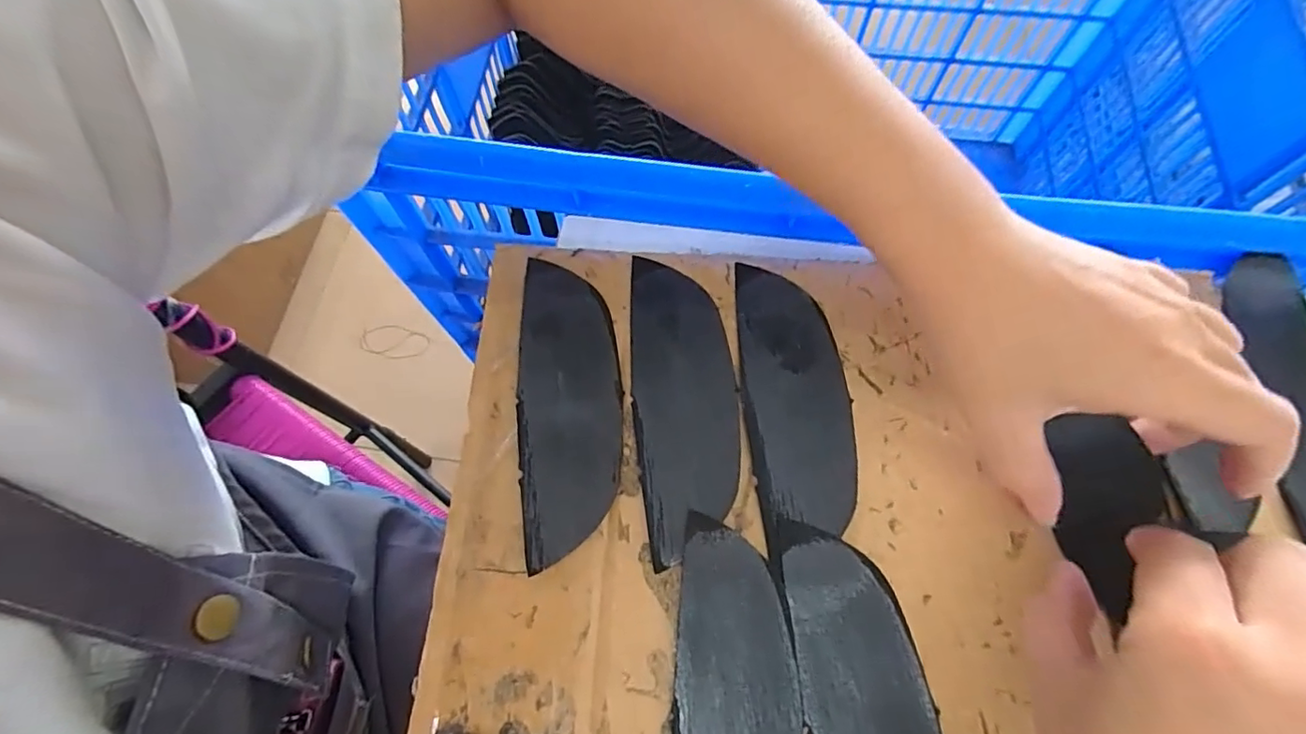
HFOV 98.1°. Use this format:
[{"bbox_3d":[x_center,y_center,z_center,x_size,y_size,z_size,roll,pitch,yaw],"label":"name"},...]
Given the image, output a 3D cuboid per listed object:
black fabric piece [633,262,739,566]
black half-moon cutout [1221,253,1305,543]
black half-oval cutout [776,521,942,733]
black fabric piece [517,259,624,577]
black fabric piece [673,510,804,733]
[{"bbox_3d":[0.014,0.013,0.257,0.046,0.004,0.139,-5,67,-1],"label":"black fabric piece"},{"bbox_3d":[0.297,0.012,0.253,0.047,0.017,0.130,6,68,3],"label":"black half-moon cutout"},{"bbox_3d":[0.081,0.130,0.210,0.046,0.004,0.138,-8,68,-2],"label":"black half-oval cutout"},{"bbox_3d":[-0.038,0.014,0.259,0.046,0.004,0.139,-7,68,-2],"label":"black fabric piece"},{"bbox_3d":[0.031,0.130,0.210,0.045,0.004,0.138,1,67,1],"label":"black fabric piece"}]

